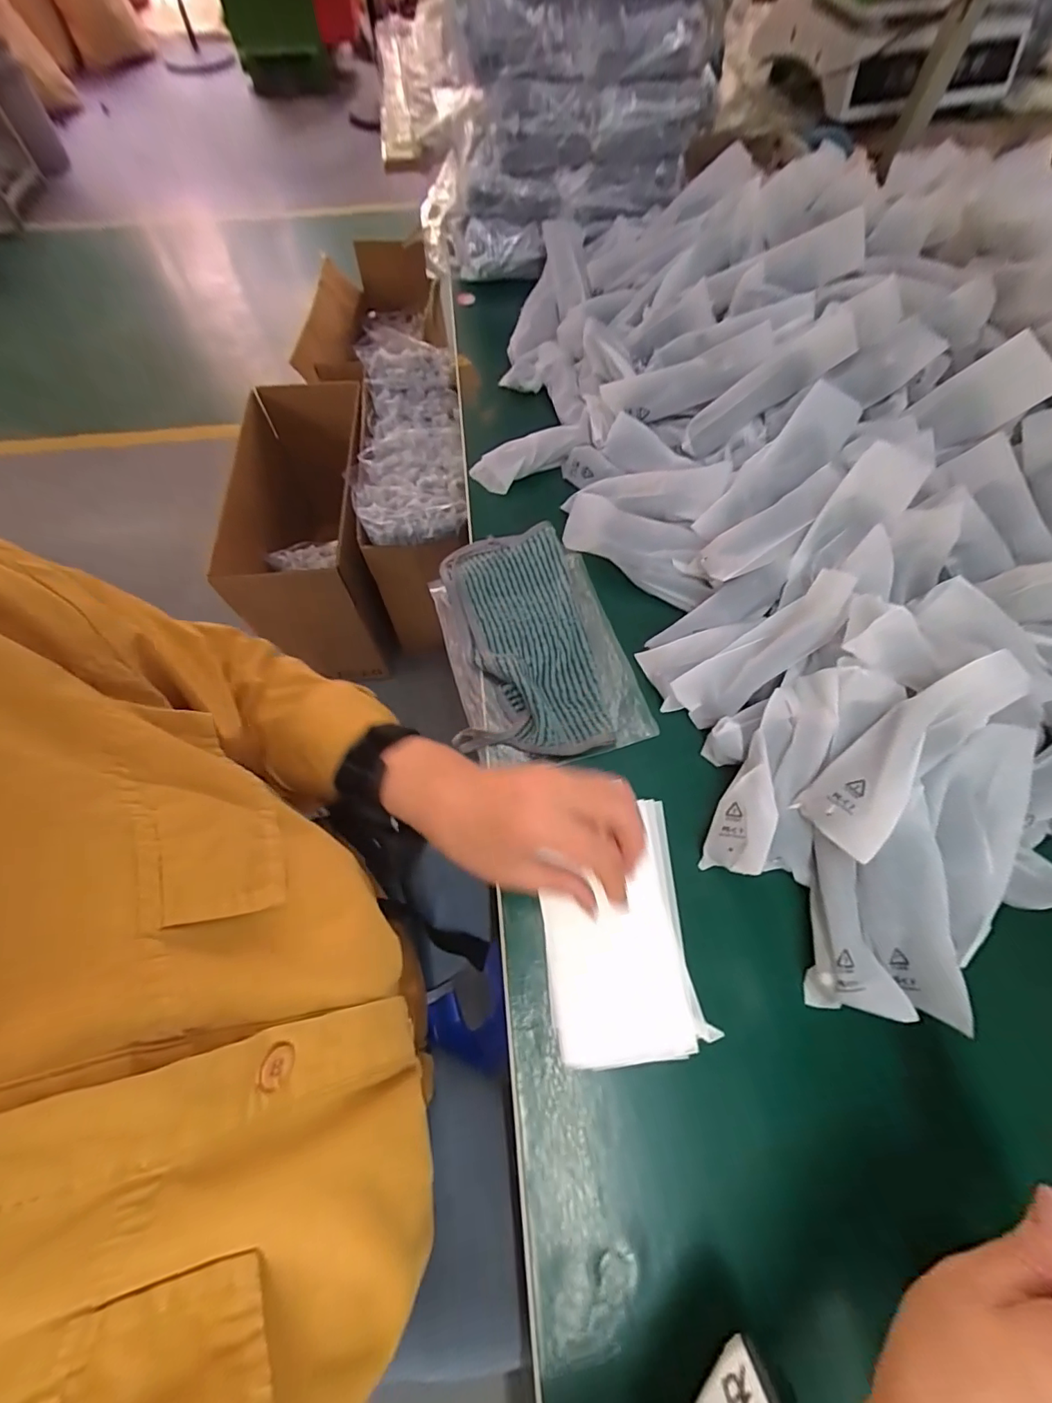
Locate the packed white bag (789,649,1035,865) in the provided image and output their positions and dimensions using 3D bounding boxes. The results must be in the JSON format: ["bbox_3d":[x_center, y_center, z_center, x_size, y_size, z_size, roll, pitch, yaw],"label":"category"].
[{"bbox_3d":[0.249,0.031,0.326,0.159,0.039,0.048,-45,71,6],"label":"packed white bag"}]

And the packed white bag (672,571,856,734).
[{"bbox_3d":[0.186,-0.039,0.393,0.146,0.021,0.044,-40,68,13],"label":"packed white bag"}]

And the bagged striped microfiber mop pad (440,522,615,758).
[{"bbox_3d":[-0.007,-0.055,0.441,0.117,0.027,0.223,-10,65,-4],"label":"bagged striped microfiber mop pad"}]

